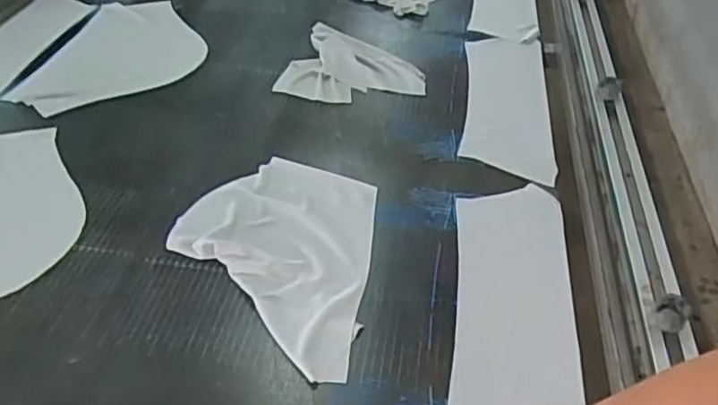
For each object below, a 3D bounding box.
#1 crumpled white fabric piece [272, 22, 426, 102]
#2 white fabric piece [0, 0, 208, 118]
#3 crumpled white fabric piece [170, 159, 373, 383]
[{"bbox_3d":[0.000,-0.247,1.189,0.244,0.031,0.235,11,43,13],"label":"crumpled white fabric piece"},{"bbox_3d":[-0.432,-0.287,1.199,0.269,0.018,0.391,8,43,10],"label":"white fabric piece"},{"bbox_3d":[-0.099,0.054,0.835,0.280,0.023,0.315,14,44,16],"label":"crumpled white fabric piece"}]

